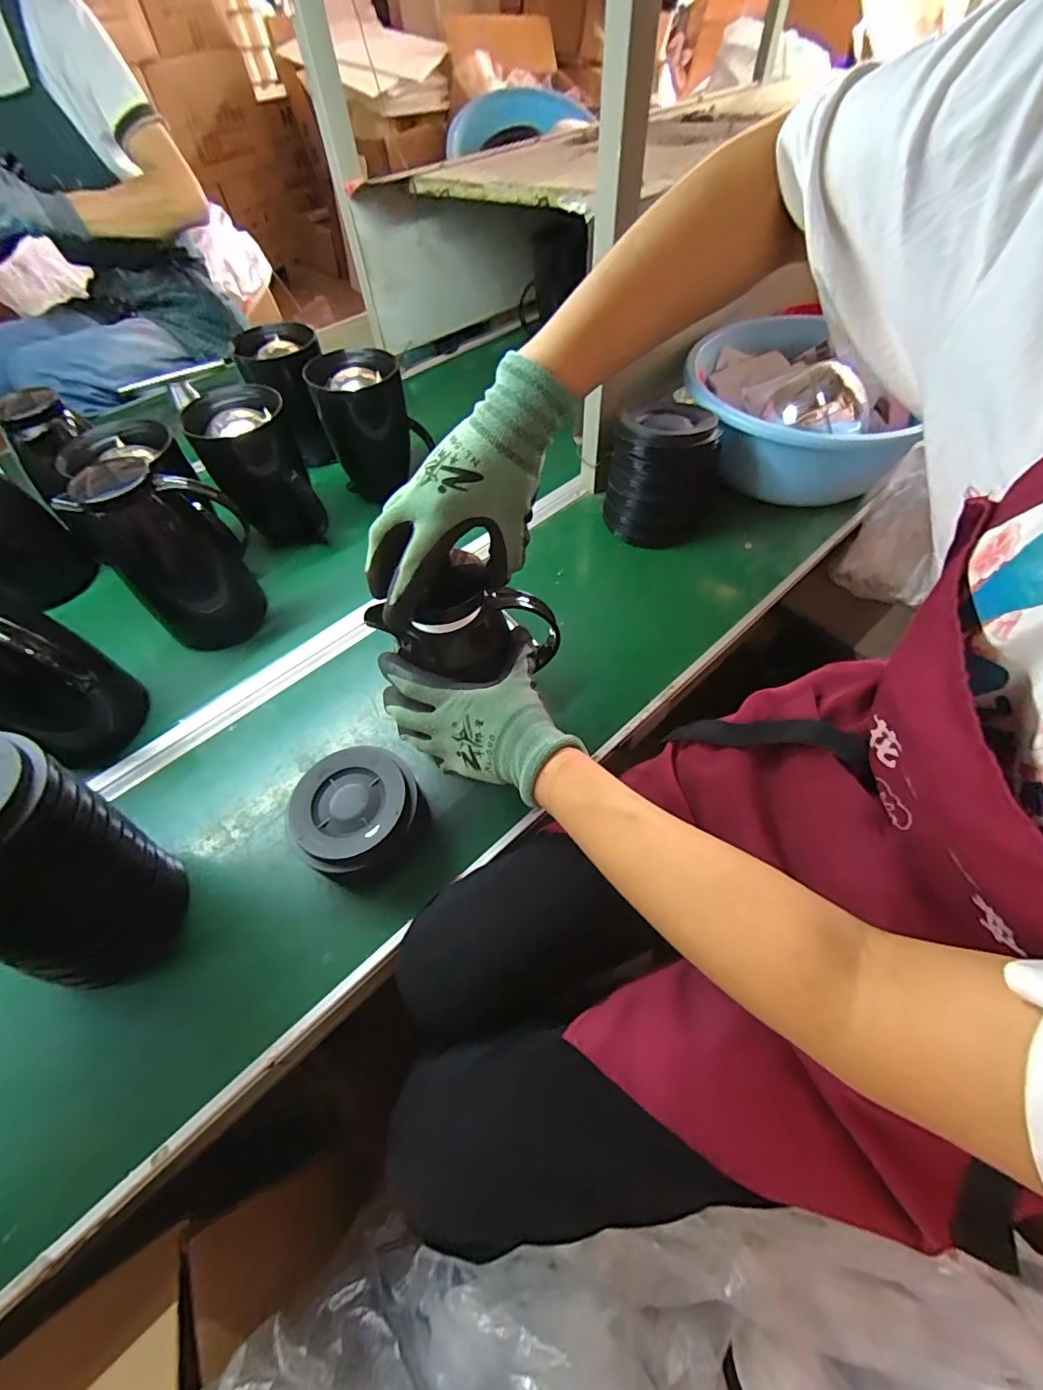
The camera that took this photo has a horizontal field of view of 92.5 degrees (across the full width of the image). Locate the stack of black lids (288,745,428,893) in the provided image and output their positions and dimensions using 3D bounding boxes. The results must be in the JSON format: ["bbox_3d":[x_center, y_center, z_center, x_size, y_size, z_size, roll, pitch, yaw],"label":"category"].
[{"bbox_3d":[-0.156,0.121,0.495,0.115,0.071,0.122,-22,59,-12],"label":"stack of black lids"}]

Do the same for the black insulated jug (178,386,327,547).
[{"bbox_3d":[-0.371,-0.312,0.729,0.130,0.181,0.136,-31,61,-17],"label":"black insulated jug"}]

